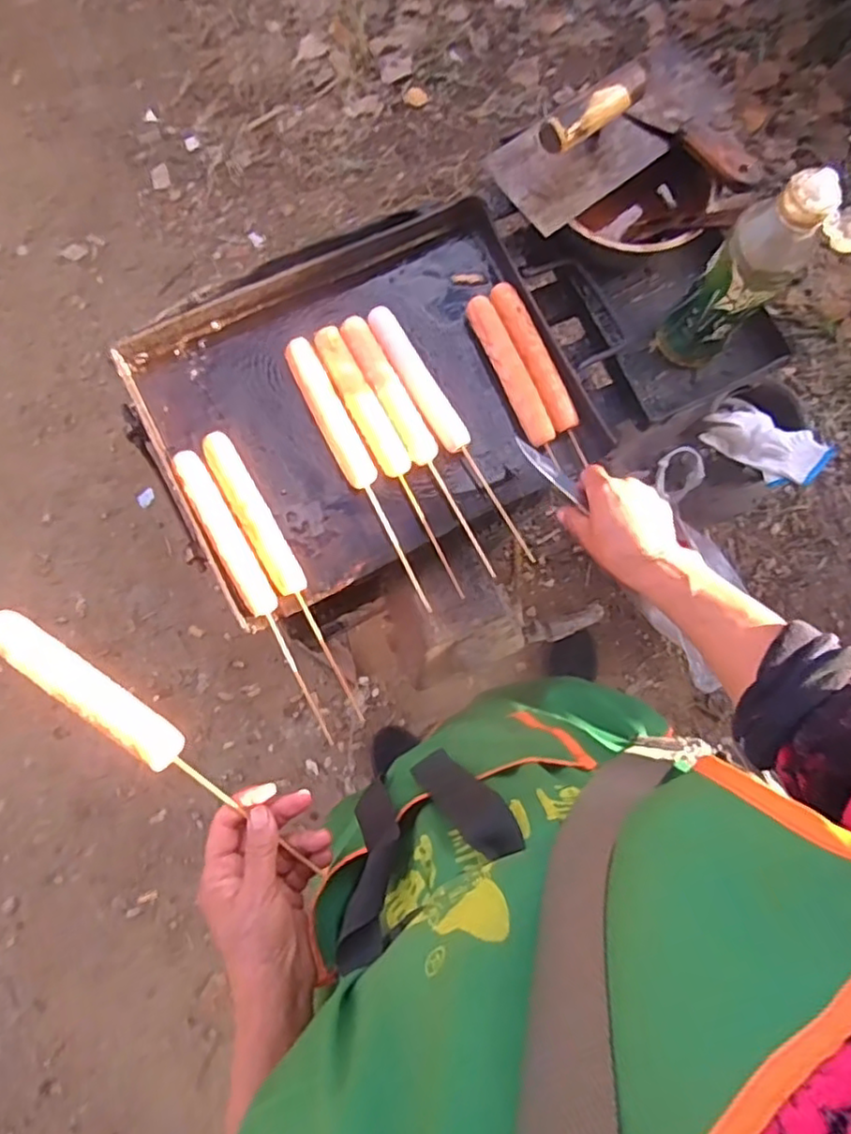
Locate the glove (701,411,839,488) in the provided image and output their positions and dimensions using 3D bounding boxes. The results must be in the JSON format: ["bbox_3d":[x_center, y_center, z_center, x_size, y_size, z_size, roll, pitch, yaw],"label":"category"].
[{"bbox_3d":[0.515,-0.186,0.978,0.181,0.035,0.089,31,80,24],"label":"glove"}]

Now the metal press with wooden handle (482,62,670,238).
[{"bbox_3d":[0.157,-0.417,0.620,0.165,0.074,0.104,-33,85,-10],"label":"metal press with wooden handle"}]

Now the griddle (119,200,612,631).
[{"bbox_3d":[-0.060,-0.166,0.642,0.396,0.065,0.331,-26,83,-9],"label":"griddle"}]

